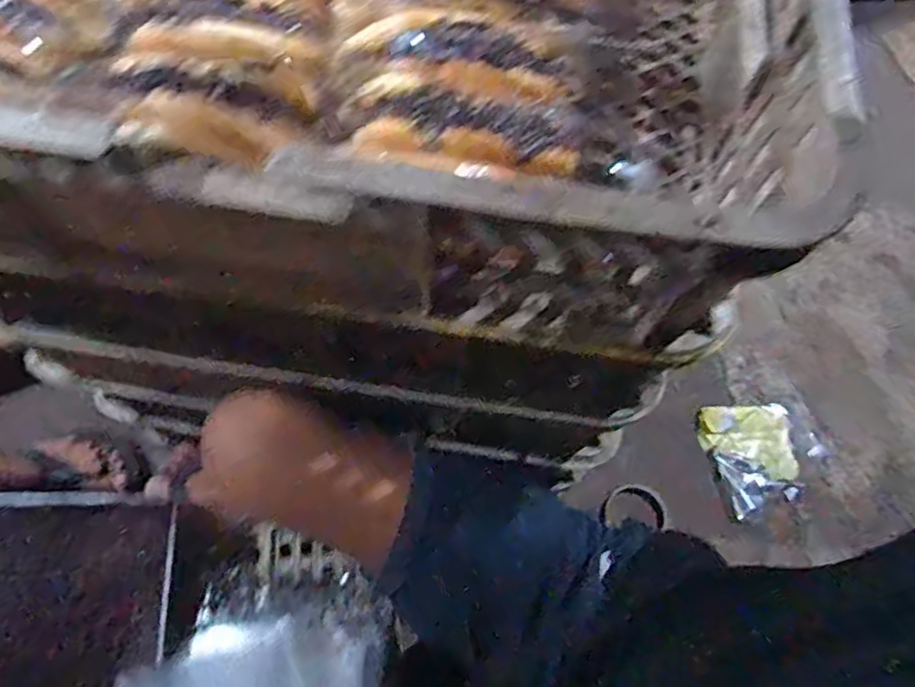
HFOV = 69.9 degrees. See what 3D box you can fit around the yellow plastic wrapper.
[{"bbox_3d":[0.415,0.161,0.922,0.129,0.008,0.151,-4,66,-4],"label":"yellow plastic wrapper"}]

